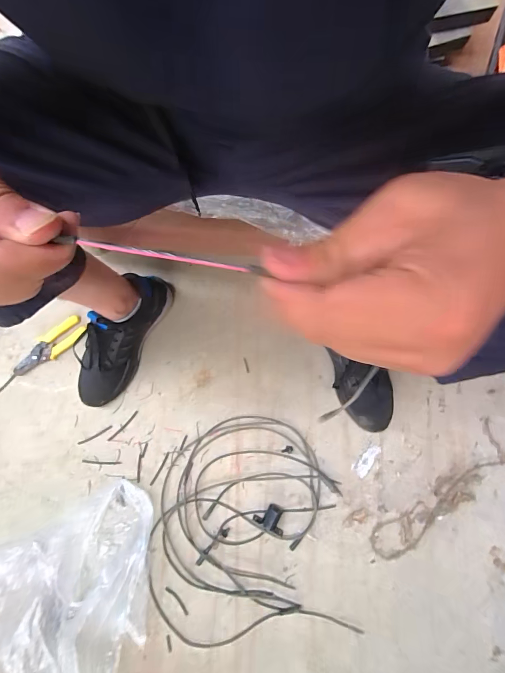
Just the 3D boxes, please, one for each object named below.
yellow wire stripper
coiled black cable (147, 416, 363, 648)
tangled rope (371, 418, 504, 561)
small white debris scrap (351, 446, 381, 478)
[{"bbox_3d":[-0.430,0.022,0.718,0.167,0.011,0.056,-43,80,-8],"label":"yellow wire stripper"},{"bbox_3d":[-0.008,0.342,0.629,0.344,0.022,0.364,-2,77,1],"label":"coiled black cable"},{"bbox_3d":[0.399,0.276,0.641,0.402,0.010,0.160,-19,78,-3],"label":"tangled rope"},{"bbox_3d":[0.223,0.239,0.656,0.066,0.004,0.030,-42,80,-7],"label":"small white debris scrap"}]

